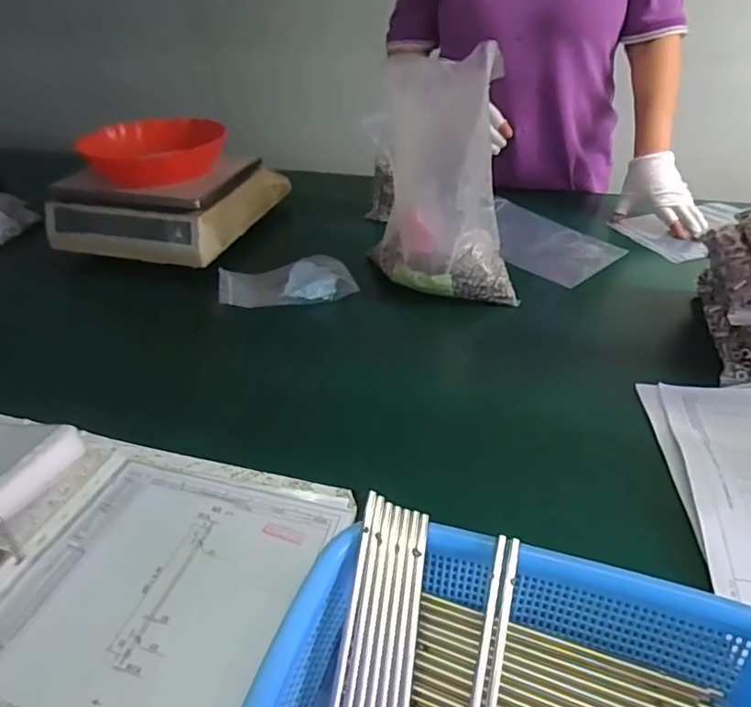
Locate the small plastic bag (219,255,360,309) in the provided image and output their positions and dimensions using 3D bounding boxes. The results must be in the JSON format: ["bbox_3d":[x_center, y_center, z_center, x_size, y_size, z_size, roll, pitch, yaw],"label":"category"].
[{"bbox_3d":[-0.123,-0.099,0.760,0.177,0.031,0.094,-11,37,-14],"label":"small plastic bag"}]

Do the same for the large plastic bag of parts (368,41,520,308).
[{"bbox_3d":[0.093,-0.222,0.718,0.194,0.269,0.121,6,36,9],"label":"large plastic bag of parts"}]

